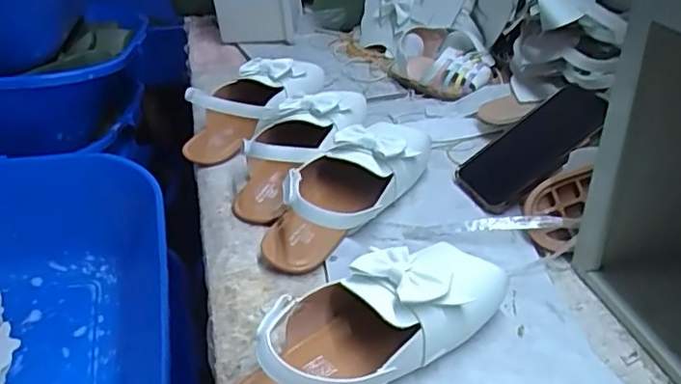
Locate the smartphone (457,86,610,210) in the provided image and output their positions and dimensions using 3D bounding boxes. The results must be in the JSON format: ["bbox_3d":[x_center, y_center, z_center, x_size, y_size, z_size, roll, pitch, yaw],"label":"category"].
[{"bbox_3d":[0.184,-0.044,0.586,0.146,0.011,0.077,-38,37,9],"label":"smartphone"}]

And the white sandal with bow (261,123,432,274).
[{"bbox_3d":[0.007,-0.010,0.561,0.089,0.066,0.205,18,38,26],"label":"white sandal with bow"}]

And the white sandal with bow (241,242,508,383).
[{"bbox_3d":[0.016,0.091,0.415,0.201,0.068,0.084,-22,39,-28],"label":"white sandal with bow"}]

